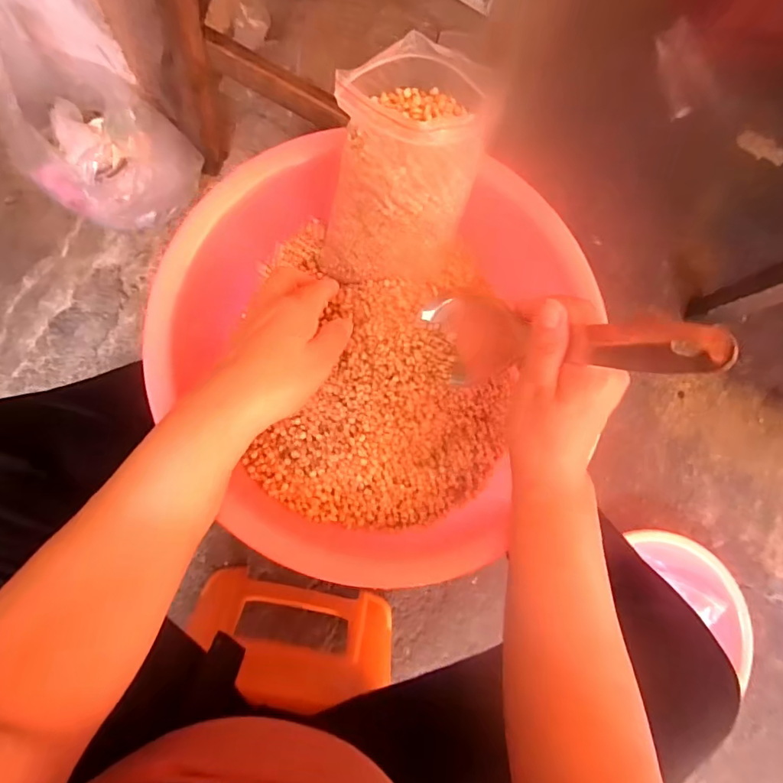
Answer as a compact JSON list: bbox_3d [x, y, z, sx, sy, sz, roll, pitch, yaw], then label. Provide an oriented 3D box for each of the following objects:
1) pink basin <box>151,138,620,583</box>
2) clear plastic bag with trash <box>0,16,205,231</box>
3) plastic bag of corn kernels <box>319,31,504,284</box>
[{"bbox_3d":[-0.003,-0.051,0.392,0.300,0.089,0.360,32,79,-1],"label":"pink basin"},{"bbox_3d":[-0.451,-0.378,0.682,0.233,0.261,0.185,22,79,-3],"label":"clear plastic bag with trash"},{"bbox_3d":[0.007,-0.146,0.357,0.101,0.168,0.082,-3,65,-14],"label":"plastic bag of corn kernels"}]

